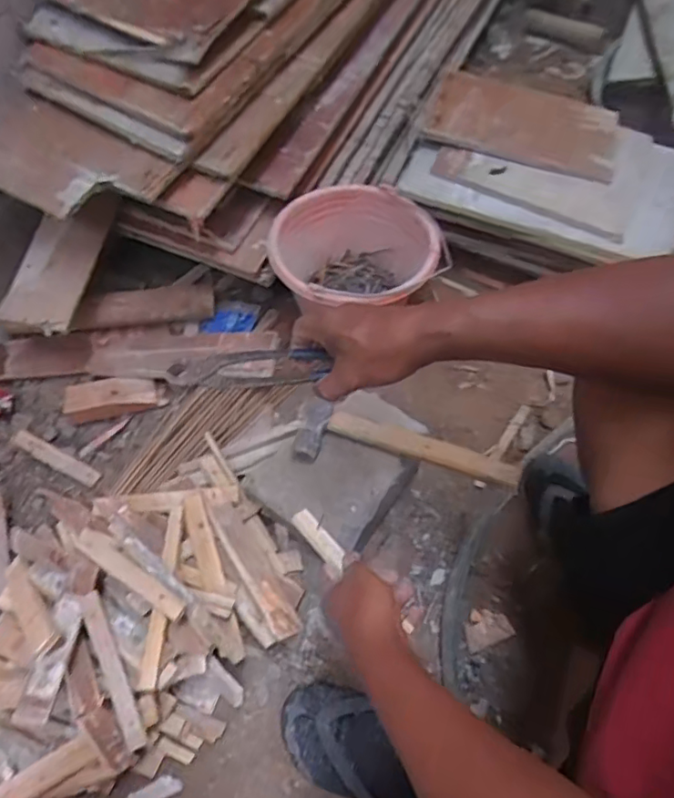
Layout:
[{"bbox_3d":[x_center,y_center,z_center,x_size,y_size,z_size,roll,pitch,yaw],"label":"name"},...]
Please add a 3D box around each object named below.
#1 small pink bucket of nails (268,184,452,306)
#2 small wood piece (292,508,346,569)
[{"bbox_3d":[0.032,-0.203,0.903,0.244,0.149,0.235,-2,61,3],"label":"small pink bucket of nails"},{"bbox_3d":[-0.018,0.136,0.564,0.020,0.006,0.064,-36,63,-18],"label":"small wood piece"}]

